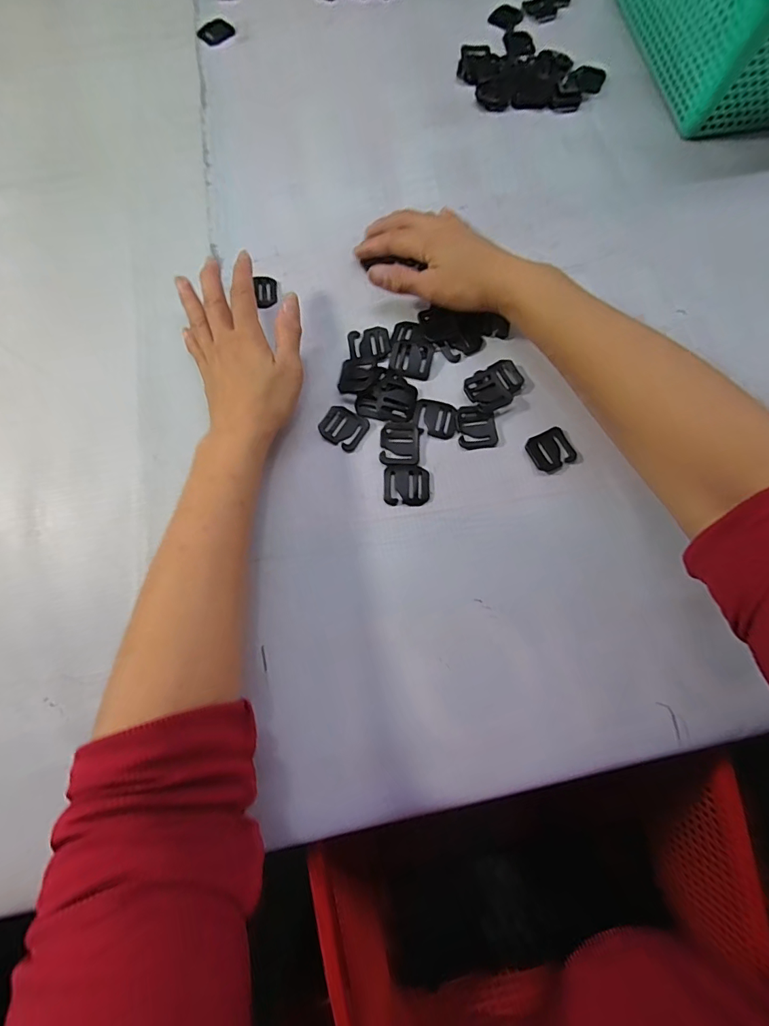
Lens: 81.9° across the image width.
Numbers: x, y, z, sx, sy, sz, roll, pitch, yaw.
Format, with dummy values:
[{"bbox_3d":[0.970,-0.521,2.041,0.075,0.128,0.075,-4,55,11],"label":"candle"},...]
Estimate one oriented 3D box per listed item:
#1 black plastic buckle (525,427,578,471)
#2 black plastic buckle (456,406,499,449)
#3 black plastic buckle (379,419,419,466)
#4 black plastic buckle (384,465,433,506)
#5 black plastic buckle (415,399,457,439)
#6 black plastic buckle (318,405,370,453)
[{"bbox_3d":[0.129,-0.050,0.342,0.034,0.004,0.029,-25,76,-6],"label":"black plastic buckle"},{"bbox_3d":[0.073,-0.068,0.348,0.030,0.005,0.033,-4,75,0],"label":"black plastic buckle"},{"bbox_3d":[0.011,-0.055,0.346,0.030,0.004,0.037,-4,75,0],"label":"black plastic buckle"},{"bbox_3d":[0.018,-0.021,0.337,0.035,0.004,0.031,1,75,1],"label":"black plastic buckle"},{"bbox_3d":[0.041,-0.075,0.352,0.034,0.004,0.030,11,75,4],"label":"black plastic buckle"},{"bbox_3d":[-0.033,-0.068,0.350,0.036,0.004,0.031,32,77,9],"label":"black plastic buckle"}]

